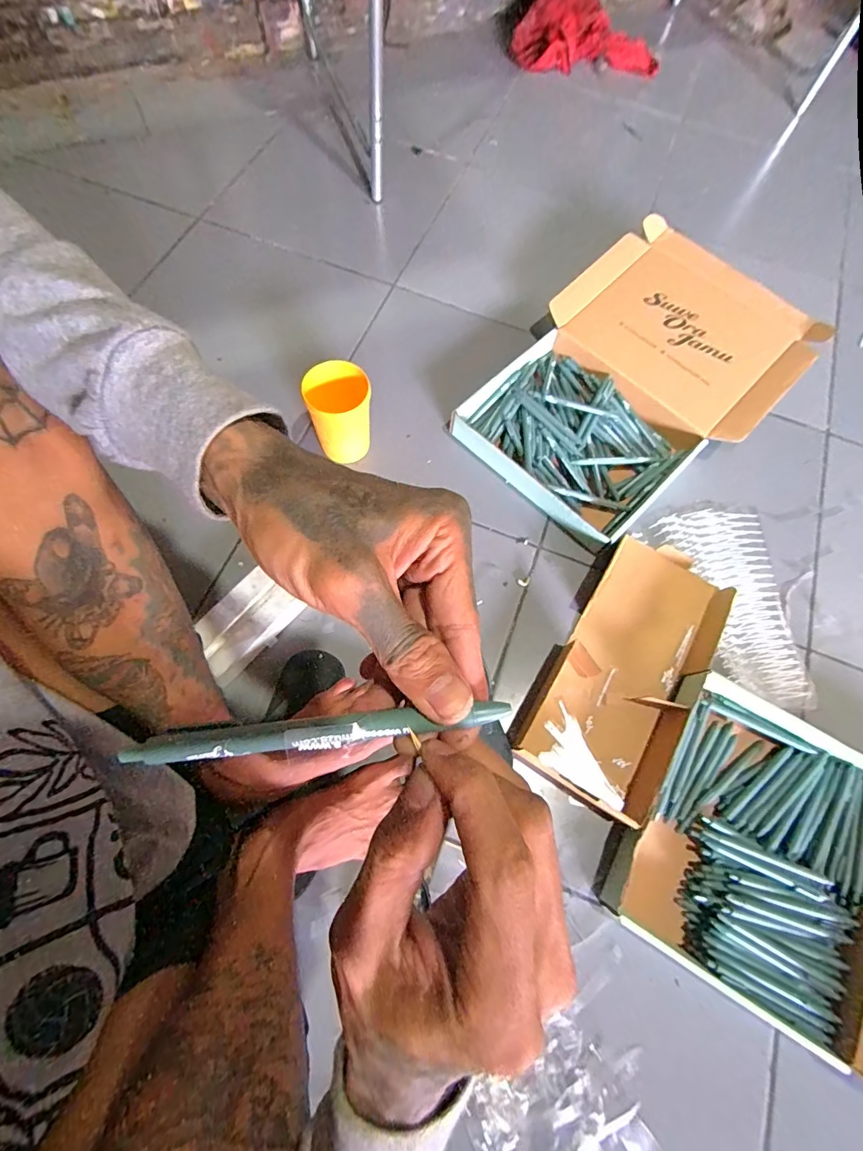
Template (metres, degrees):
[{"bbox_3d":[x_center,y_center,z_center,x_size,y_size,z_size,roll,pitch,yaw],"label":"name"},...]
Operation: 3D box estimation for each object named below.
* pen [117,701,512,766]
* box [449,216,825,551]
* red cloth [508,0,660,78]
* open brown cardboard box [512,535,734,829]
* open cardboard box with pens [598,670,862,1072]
[{"bbox_3d":[-0.043,0.059,0.169,0.143,0.006,0.011,-6,72,0],"label":"pen"},{"bbox_3d":[0.322,-0.315,0.727,0.525,0.088,0.356,-43,78,-15],"label":"box"},{"bbox_3d":[0.369,-1.313,1.076,0.349,0.124,0.149,-8,72,-5],"label":"red cloth"},{"bbox_3d":[0.267,0.112,0.597,0.179,0.047,0.376,31,73,8],"label":"open brown cardboard box"},{"bbox_3d":[0.499,0.378,0.511,0.540,0.066,0.322,32,73,8],"label":"open cardboard box with pens"}]

